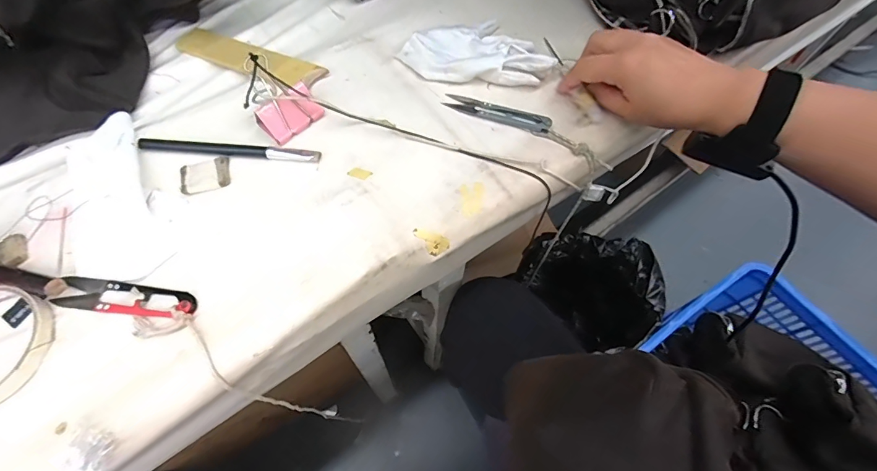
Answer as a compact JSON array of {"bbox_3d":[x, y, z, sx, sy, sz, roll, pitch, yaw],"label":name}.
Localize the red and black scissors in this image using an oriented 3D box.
[{"bbox_3d":[-0.223,0.044,0.290,0.101,0.010,0.023,7,64,3],"label":"red and black scissors"}]

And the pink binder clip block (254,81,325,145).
[{"bbox_3d":[-0.130,-0.107,0.356,0.025,0.030,0.051,41,70,18],"label":"pink binder clip block"}]

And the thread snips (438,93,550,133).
[{"bbox_3d":[0.055,-0.116,0.385,0.101,0.005,0.023,18,65,9],"label":"thread snips"}]

